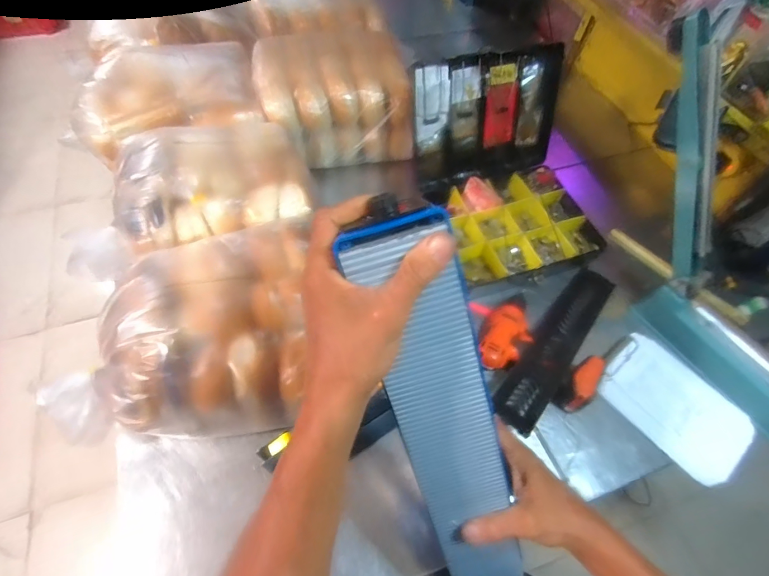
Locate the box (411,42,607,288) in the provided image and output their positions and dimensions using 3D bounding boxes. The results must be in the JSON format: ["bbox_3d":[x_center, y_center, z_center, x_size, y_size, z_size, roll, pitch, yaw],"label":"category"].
[{"bbox_3d":[0.245,-0.219,0.749,0.290,0.250,0.339,-19,62,-14],"label":"box"}]

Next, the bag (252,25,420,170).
[{"bbox_3d":[-0.108,-0.398,0.851,0.297,0.155,0.236,-13,61,-11],"label":"bag"}]

